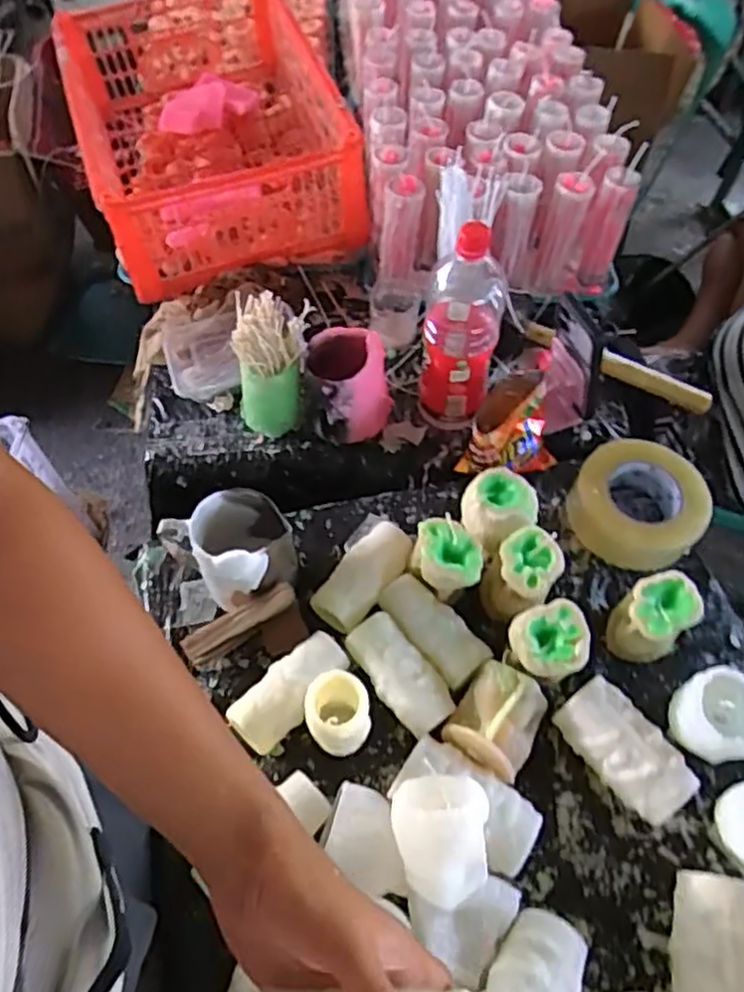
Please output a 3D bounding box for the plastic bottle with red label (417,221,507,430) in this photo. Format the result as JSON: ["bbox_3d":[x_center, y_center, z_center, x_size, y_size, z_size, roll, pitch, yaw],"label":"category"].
[{"bbox_3d":[0.096,-0.183,0.748,0.078,0.235,0.088,8,58,5],"label":"plastic bottle with red label"}]

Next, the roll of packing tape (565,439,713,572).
[{"bbox_3d":[0.284,0.007,0.749,0.129,0.052,0.137,-38,65,-22],"label":"roll of packing tape"}]

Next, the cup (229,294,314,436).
[{"bbox_3d":[-0.110,-0.148,0.783,0.078,0.143,0.082,0,57,0],"label":"cup"}]

